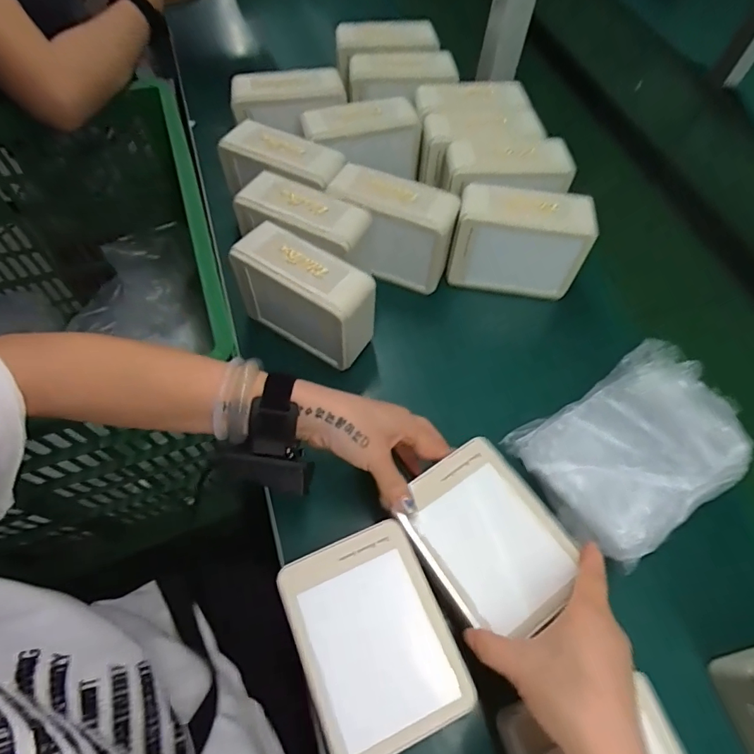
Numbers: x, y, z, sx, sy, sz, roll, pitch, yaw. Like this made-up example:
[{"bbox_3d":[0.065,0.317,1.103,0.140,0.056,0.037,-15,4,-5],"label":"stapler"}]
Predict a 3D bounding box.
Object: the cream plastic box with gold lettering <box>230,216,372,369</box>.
[{"bbox_3d":[-0.073,-0.080,0.485,0.139,0.099,0.065,33,64,16],"label":"cream plastic box with gold lettering"}]

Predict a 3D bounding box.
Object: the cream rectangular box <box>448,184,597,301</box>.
[{"bbox_3d":[0.156,-0.150,0.532,0.141,0.102,0.062,7,60,2],"label":"cream rectangular box"}]

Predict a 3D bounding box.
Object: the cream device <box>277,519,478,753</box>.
[{"bbox_3d":[-0.003,0.190,0.348,0.106,0.013,0.137,-21,63,-13],"label":"cream device"}]

